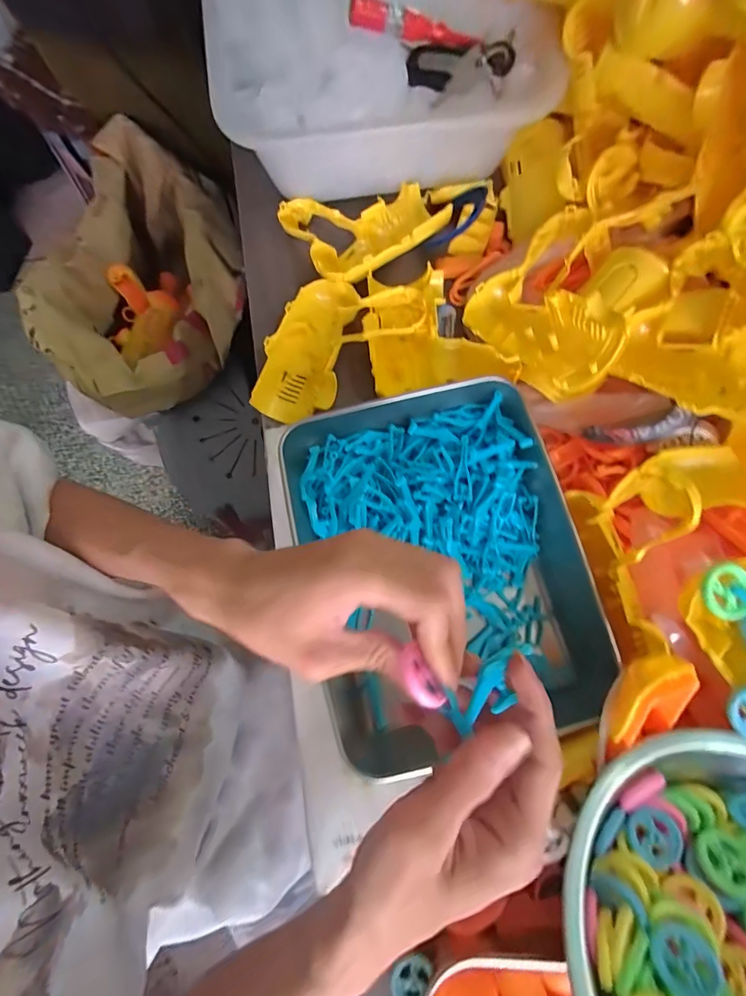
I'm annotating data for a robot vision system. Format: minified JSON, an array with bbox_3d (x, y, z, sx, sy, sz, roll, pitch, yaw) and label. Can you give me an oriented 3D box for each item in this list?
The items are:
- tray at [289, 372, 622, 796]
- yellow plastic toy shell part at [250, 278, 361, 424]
[{"bbox_3d":[0.053,0.040,0.328,0.208,0.048,0.244,-14,77,-2],"label":"tray"},{"bbox_3d":[-0.057,-0.132,0.377,0.068,0.043,0.128,12,77,4],"label":"yellow plastic toy shell part"}]

